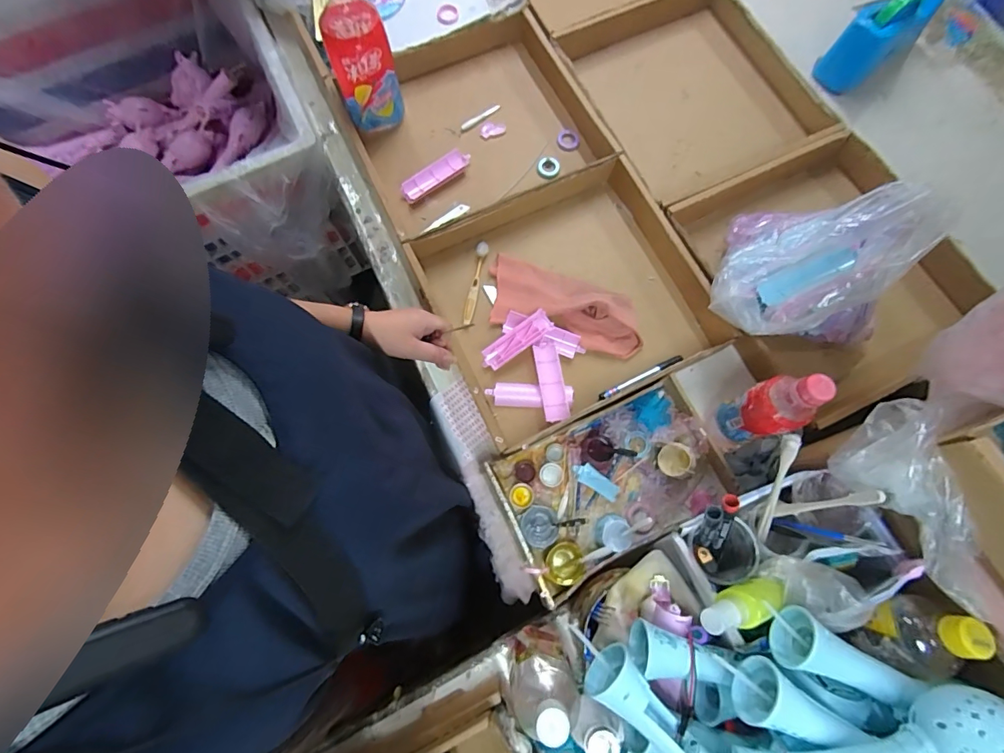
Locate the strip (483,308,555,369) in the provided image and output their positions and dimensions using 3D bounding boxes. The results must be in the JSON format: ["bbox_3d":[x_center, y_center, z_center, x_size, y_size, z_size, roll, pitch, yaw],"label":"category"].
[{"bbox_3d":[0.020,-0.054,0.663,0.113,0.016,0.036,-34,77,-8],"label":"strip"}]

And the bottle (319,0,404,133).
[{"bbox_3d":[-0.215,-0.489,0.683,0.090,0.207,0.083,-15,75,-3],"label":"bottle"}]

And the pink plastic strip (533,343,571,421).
[{"bbox_3d":[0.070,0.009,0.649,0.035,0.009,0.113,-10,75,-1],"label":"pink plastic strip"}]

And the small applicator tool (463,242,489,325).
[{"bbox_3d":[-0.043,-0.145,0.701,0.017,0.012,0.140,11,75,4],"label":"small applicator tool"}]

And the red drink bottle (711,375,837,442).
[{"bbox_3d":[0.310,0.042,0.546,0.053,0.194,0.066,-15,75,-3],"label":"red drink bottle"}]

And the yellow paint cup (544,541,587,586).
[{"bbox_3d":[0.083,0.244,0.590,0.047,0.021,0.053,-17,75,-3],"label":"yellow paint cup"}]

